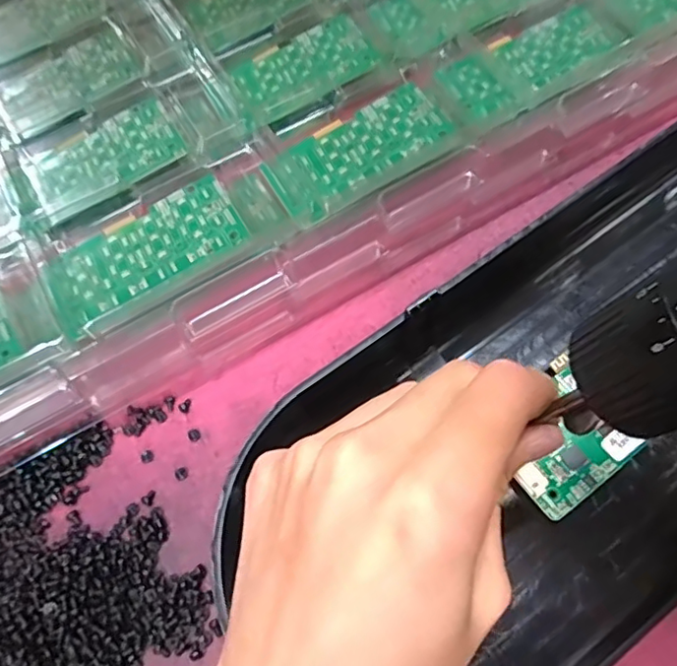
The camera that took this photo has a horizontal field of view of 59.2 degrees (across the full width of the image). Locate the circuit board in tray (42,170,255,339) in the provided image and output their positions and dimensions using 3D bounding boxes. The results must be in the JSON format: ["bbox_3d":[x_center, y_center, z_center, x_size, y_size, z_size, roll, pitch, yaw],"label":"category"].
[{"bbox_3d":[-0.092,-0.039,0.285,0.093,0.006,0.043,-31,69,-10],"label":"circuit board in tray"}]

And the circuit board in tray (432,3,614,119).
[{"bbox_3d":[0.102,-0.149,0.325,0.093,0.006,0.043,-33,69,-11],"label":"circuit board in tray"}]

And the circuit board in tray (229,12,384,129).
[{"bbox_3d":[-0.020,-0.149,0.335,0.079,0.007,0.047,-29,68,-9],"label":"circuit board in tray"}]

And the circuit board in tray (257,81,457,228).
[{"bbox_3d":[0.010,-0.095,0.304,0.096,0.006,0.042,-34,69,-11],"label":"circuit board in tray"}]

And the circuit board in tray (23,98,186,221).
[{"bbox_3d":[-0.122,-0.092,0.312,0.077,0.004,0.048,-31,69,-10],"label":"circuit board in tray"}]

